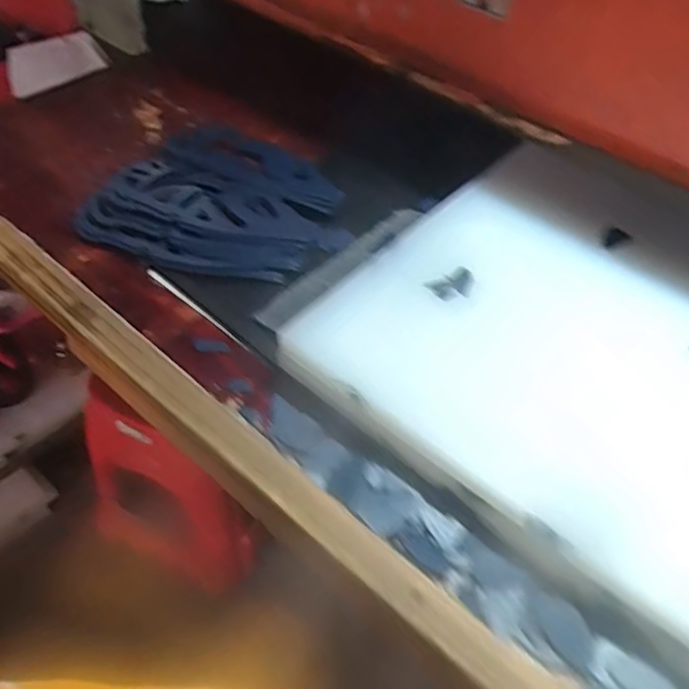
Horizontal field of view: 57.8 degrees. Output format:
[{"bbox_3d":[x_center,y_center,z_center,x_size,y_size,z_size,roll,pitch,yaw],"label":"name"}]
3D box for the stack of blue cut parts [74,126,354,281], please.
[{"bbox_3d":[-0.122,-0.163,0.698,0.264,0.034,0.247,21,51,13],"label":"stack of blue cut parts"}]

